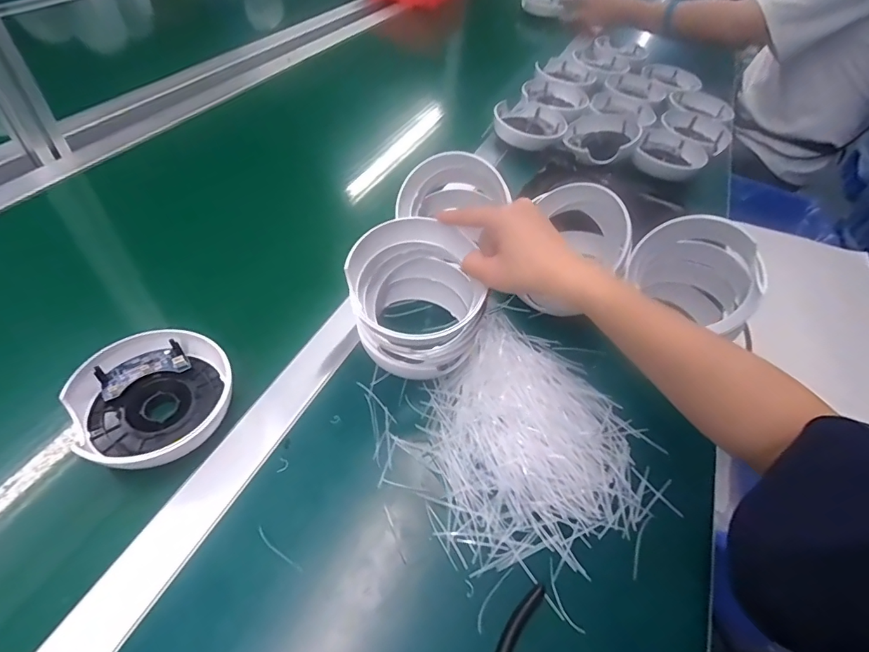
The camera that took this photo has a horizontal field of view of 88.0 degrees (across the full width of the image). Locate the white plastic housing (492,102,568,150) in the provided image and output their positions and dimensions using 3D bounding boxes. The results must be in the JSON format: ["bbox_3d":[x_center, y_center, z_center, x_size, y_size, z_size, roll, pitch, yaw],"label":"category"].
[{"bbox_3d":[0.148,-0.329,0.723,0.106,0.024,0.130,-24,58,-26],"label":"white plastic housing"}]

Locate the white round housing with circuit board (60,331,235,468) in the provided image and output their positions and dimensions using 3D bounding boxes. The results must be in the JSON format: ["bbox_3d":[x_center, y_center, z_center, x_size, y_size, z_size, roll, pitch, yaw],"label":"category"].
[{"bbox_3d":[-0.225,0.056,0.363,0.111,0.038,0.102,4,50,-5],"label":"white round housing with circuit board"}]

